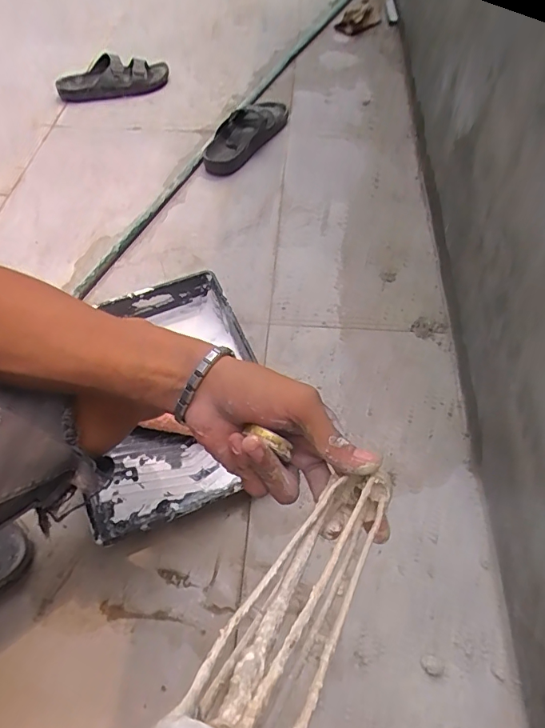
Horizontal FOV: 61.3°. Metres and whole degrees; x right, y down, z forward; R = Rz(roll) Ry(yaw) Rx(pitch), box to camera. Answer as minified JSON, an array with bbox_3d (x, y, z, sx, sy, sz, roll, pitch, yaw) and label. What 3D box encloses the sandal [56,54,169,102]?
[{"bbox_3d":[-0.448,-0.803,1.293,0.307,0.076,0.134,-20,58,-10],"label":"sandal"}]

